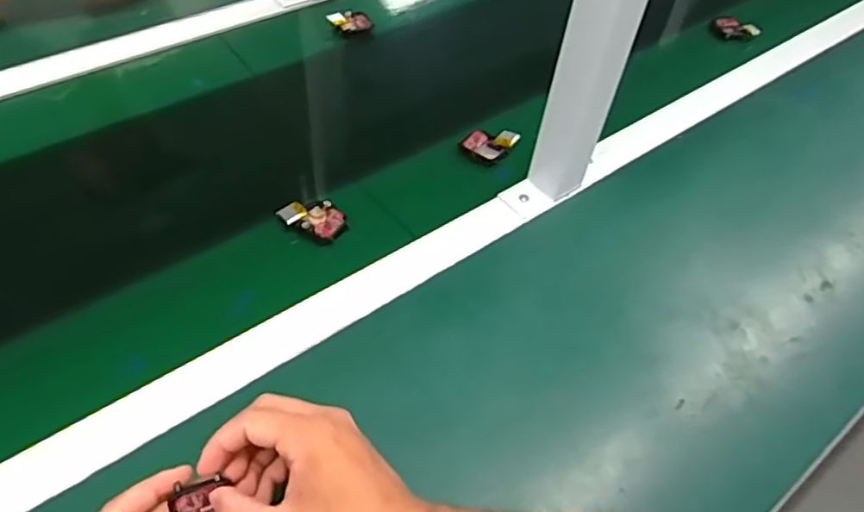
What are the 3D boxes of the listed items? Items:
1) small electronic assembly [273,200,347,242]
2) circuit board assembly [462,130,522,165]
[{"bbox_3d":[-0.107,-0.036,0.578,0.060,0.018,0.035,21,53,13],"label":"small electronic assembly"},{"bbox_3d":[0.060,-0.117,0.659,0.045,0.017,0.046,36,58,22],"label":"circuit board assembly"}]

